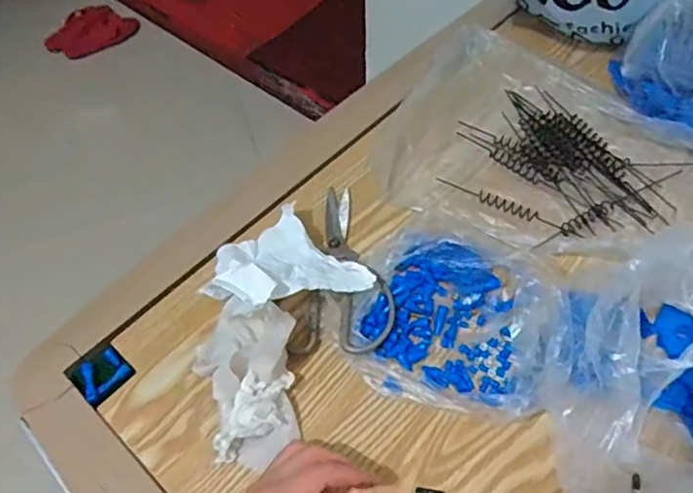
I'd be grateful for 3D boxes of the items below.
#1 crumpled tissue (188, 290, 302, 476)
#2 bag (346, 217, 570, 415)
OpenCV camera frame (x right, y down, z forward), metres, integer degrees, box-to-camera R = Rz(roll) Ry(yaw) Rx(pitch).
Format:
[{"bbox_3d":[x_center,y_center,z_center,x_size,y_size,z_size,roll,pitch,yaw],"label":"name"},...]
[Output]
[{"bbox_3d":[-0.082,0.100,0.467,0.084,0.072,0.116,-3,55,1],"label":"crumpled tissue"},{"bbox_3d":[0.092,0.051,0.508,0.173,0.043,0.164,18,58,15],"label":"bag"}]

